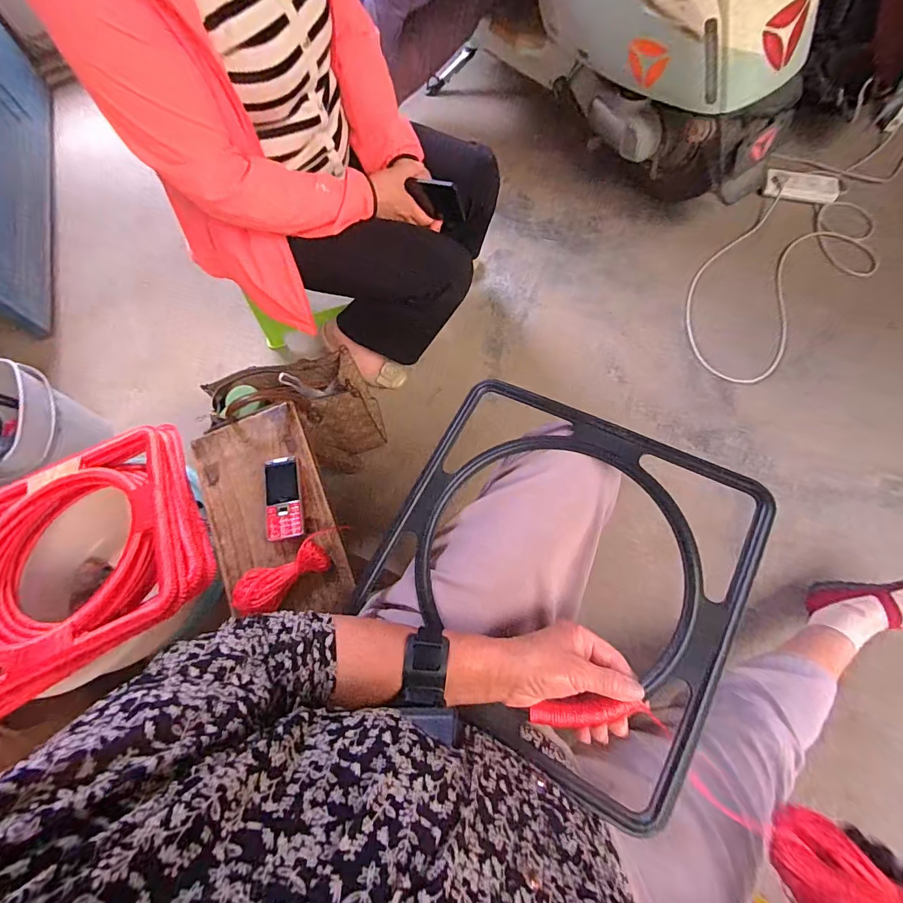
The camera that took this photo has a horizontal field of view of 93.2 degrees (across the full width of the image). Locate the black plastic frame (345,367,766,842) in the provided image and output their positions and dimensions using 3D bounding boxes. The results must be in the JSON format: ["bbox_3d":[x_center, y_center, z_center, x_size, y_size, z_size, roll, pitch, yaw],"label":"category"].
[{"bbox_3d":[0.098,0.107,0.419,0.327,0.027,0.317,26,75,19],"label":"black plastic frame"}]

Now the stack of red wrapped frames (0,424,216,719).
[{"bbox_3d":[-0.572,0.167,0.652,0.371,0.097,0.363,-31,59,-11],"label":"stack of red wrapped frames"}]

